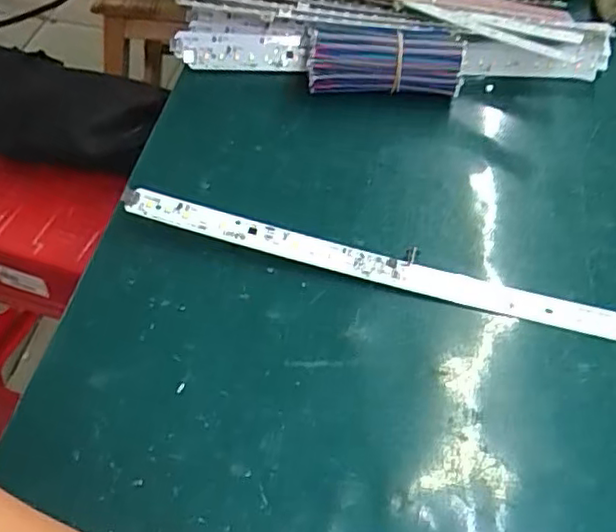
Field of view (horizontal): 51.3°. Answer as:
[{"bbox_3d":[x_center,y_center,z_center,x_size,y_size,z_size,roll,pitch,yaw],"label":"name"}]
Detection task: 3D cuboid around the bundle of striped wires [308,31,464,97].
[{"bbox_3d":[0.050,-0.133,0.424,0.098,0.037,0.030,2,52,-4],"label":"bundle of striped wires"}]

